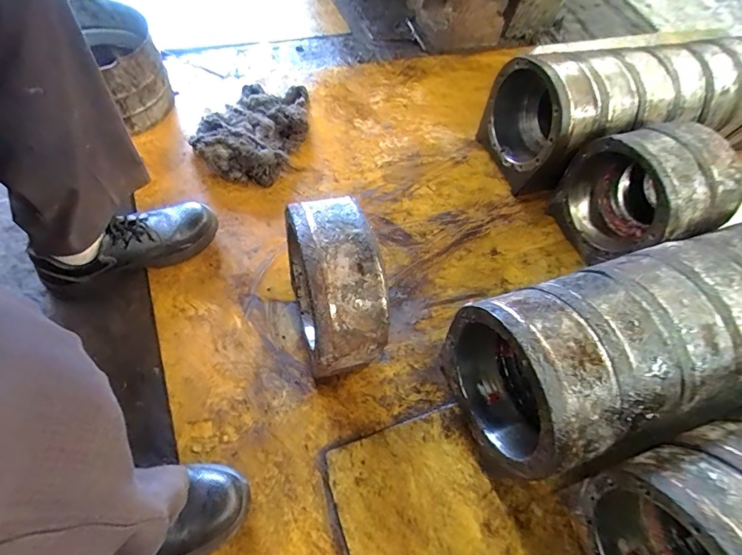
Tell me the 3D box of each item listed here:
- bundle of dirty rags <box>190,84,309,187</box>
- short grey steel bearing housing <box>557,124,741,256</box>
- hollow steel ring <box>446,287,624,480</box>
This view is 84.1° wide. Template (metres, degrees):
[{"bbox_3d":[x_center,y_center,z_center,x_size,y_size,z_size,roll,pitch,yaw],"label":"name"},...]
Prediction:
[{"bbox_3d":[-0.238,-0.317,0.853,0.199,0.065,0.280,20,59,3],"label":"bundle of dirty rags"},{"bbox_3d":[0.486,-0.155,0.742,0.173,0.205,0.225,-21,65,-20],"label":"short grey steel bearing housing"},{"bbox_3d":[0.198,0.131,0.538,0.098,0.204,0.212,-13,63,-17],"label":"hollow steel ring"}]

